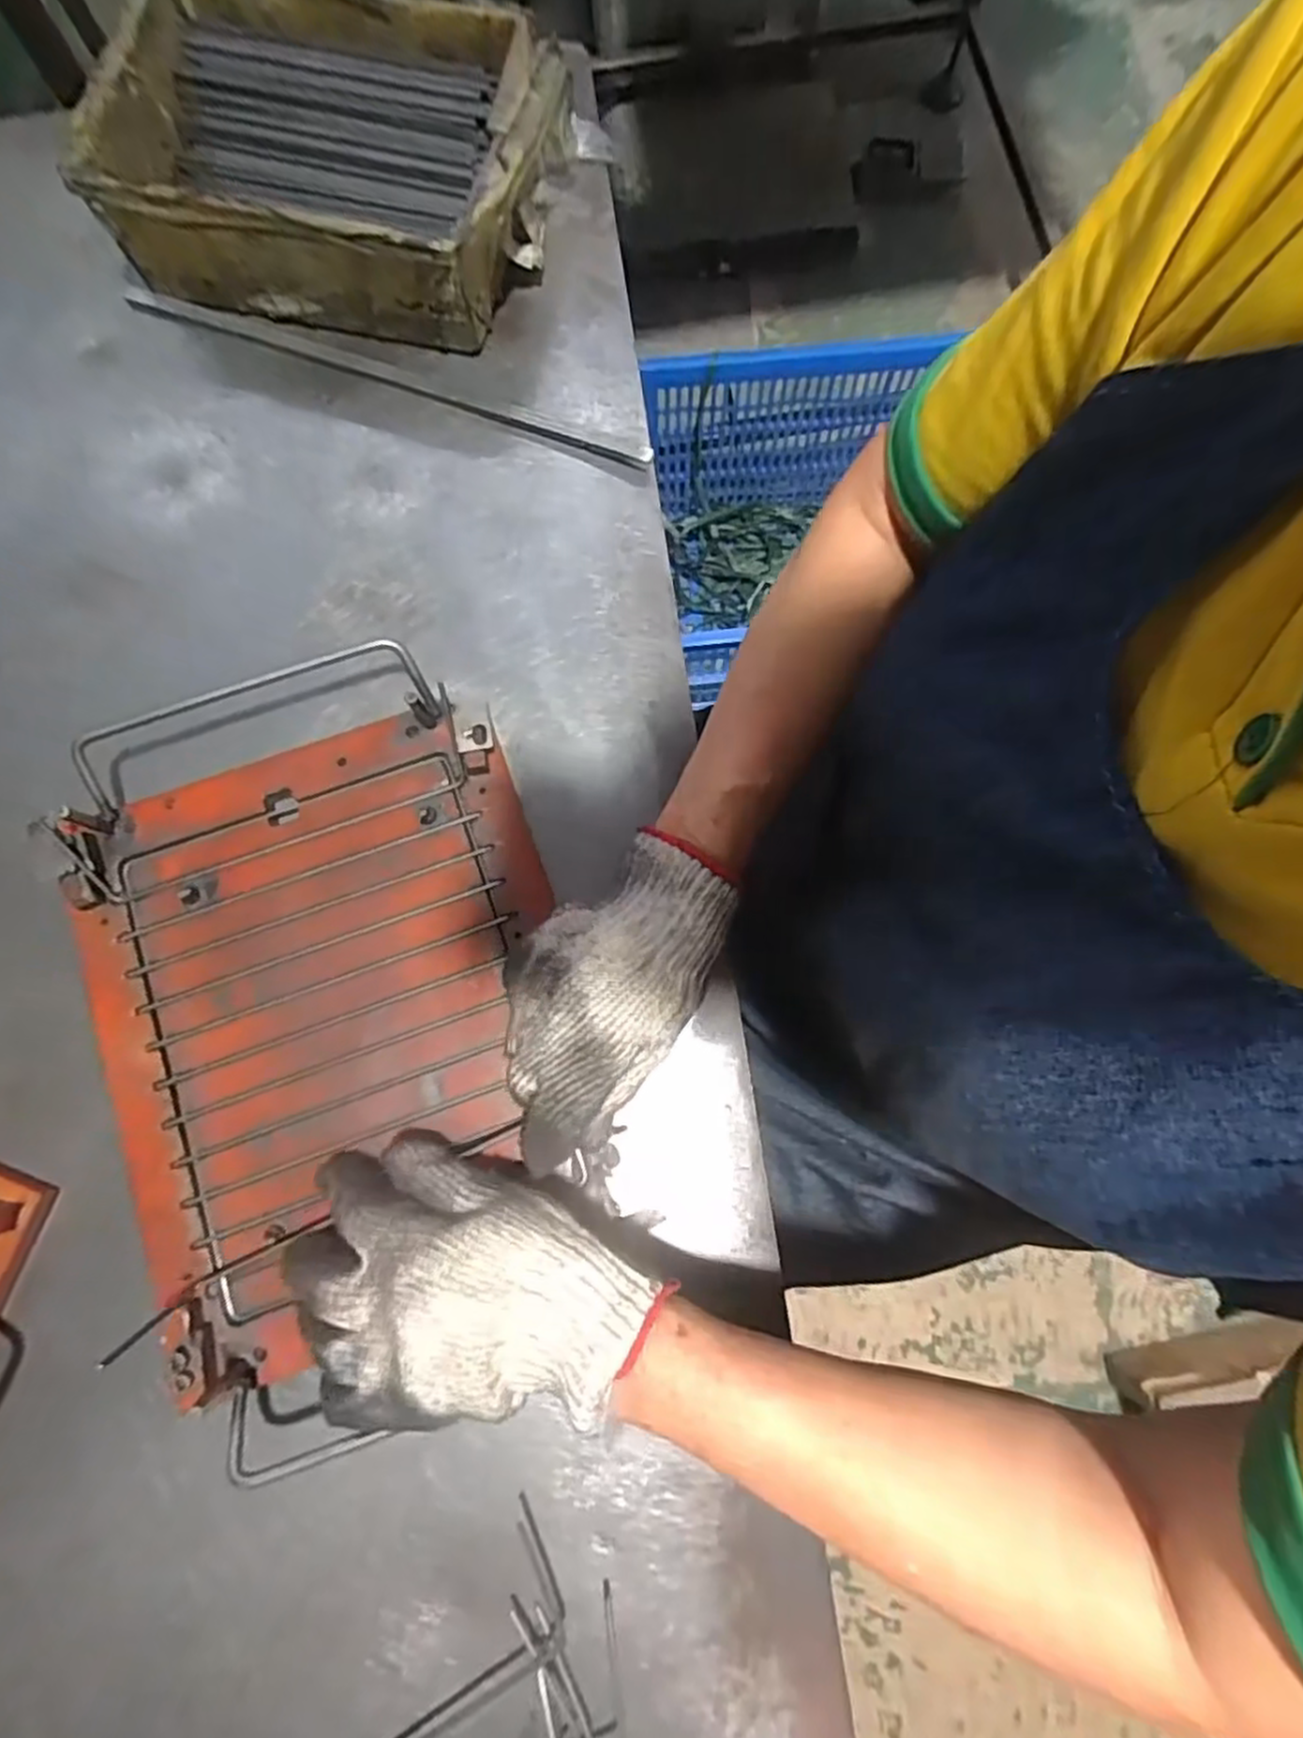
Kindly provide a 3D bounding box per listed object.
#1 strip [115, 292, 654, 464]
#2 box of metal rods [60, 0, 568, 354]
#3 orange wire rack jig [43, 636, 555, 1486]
[{"bbox_3d":[-0.175,-0.317,0.482,0.369,0.008,0.012,20,79,3],"label":"strip"},{"bbox_3d":[-0.198,-0.442,0.468,0.265,0.077,0.186,12,79,2],"label":"box of metal rods"},{"bbox_3d":[-0.168,0.064,0.384,0.229,0.031,0.348,-14,79,-3],"label":"orange wire rack jig"}]

